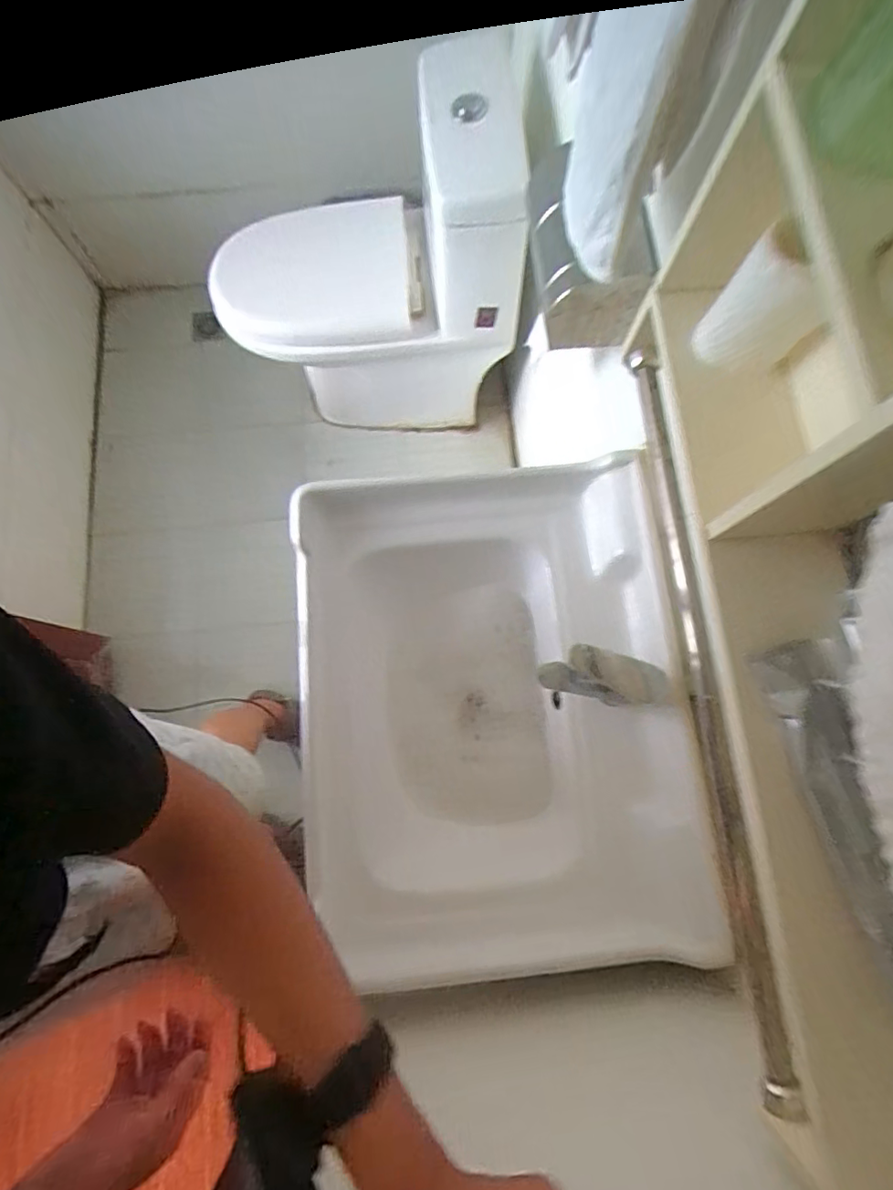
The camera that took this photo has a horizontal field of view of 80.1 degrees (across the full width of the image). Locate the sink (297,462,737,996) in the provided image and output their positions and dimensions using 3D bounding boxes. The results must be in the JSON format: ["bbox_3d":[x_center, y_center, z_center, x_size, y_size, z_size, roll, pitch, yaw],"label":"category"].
[{"bbox_3d":[0.036,0.139,0.697,0.461,0.173,0.581,-5,76,-1],"label":"sink"}]

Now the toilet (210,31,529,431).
[{"bbox_3d":[-0.171,-0.758,1.272,0.631,0.686,0.479,-1,76,0],"label":"toilet"}]

